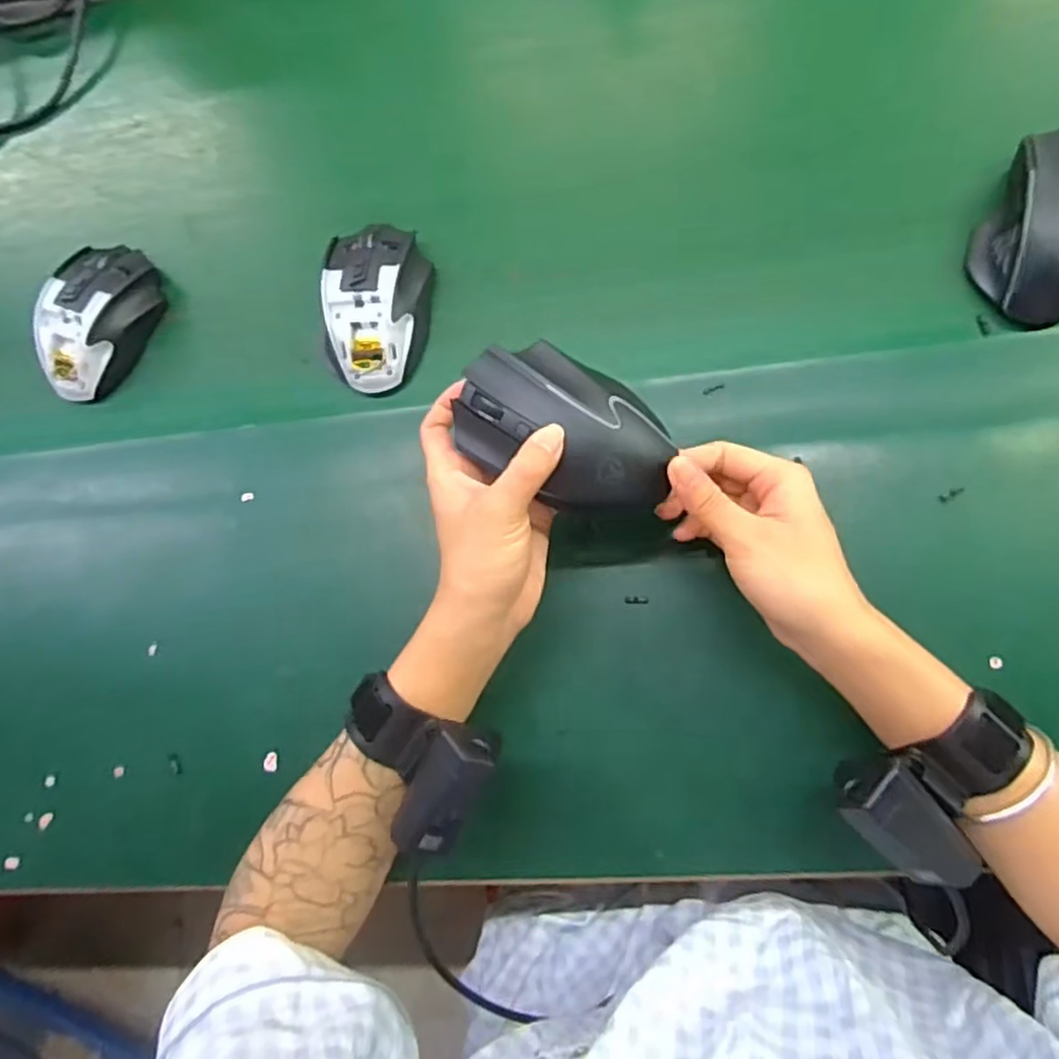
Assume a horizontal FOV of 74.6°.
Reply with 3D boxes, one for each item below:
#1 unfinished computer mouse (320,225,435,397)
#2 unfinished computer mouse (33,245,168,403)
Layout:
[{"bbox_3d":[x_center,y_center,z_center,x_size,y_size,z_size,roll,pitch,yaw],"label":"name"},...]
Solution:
[{"bbox_3d":[-0.102,-0.151,0.469,0.069,0.030,0.113,-4,79,8],"label":"unfinished computer mouse"},{"bbox_3d":[-0.319,-0.155,0.510,0.067,0.040,0.116,32,87,13],"label":"unfinished computer mouse"}]

